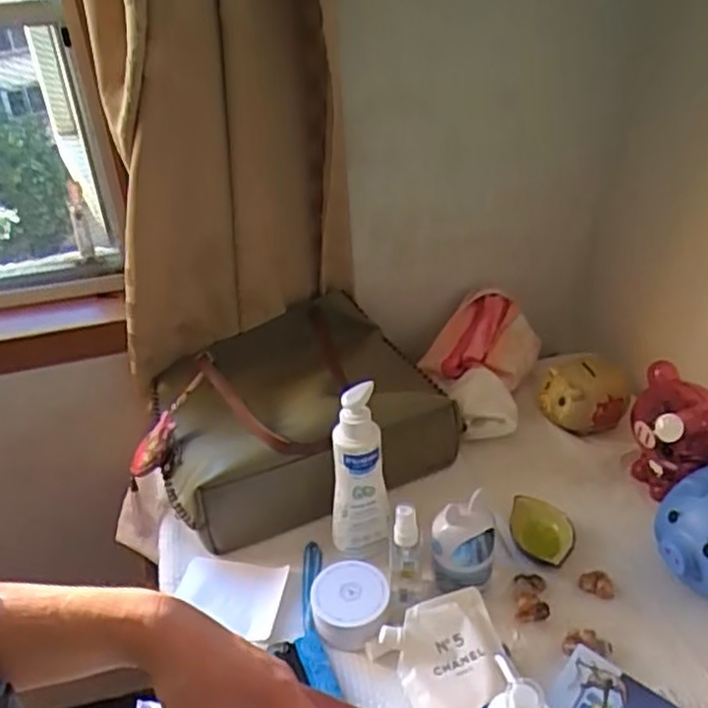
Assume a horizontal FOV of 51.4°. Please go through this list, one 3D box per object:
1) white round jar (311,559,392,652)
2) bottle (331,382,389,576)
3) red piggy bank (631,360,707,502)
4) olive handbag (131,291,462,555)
[{"bbox_3d":[-0.004,0.247,0.726,0.074,0.035,0.077,-2,35,1],"label":"white round jar"},{"bbox_3d":[0.006,0.131,0.763,0.056,0.210,0.048,1,35,6],"label":"bottle"},{"bbox_3d":[0.373,0.099,0.844,0.104,0.117,0.116,10,37,17],"label":"red piggy bank"},{"bbox_3d":[-0.082,0.069,0.908,0.374,0.132,0.293,-16,37,-18],"label":"olive handbag"}]

